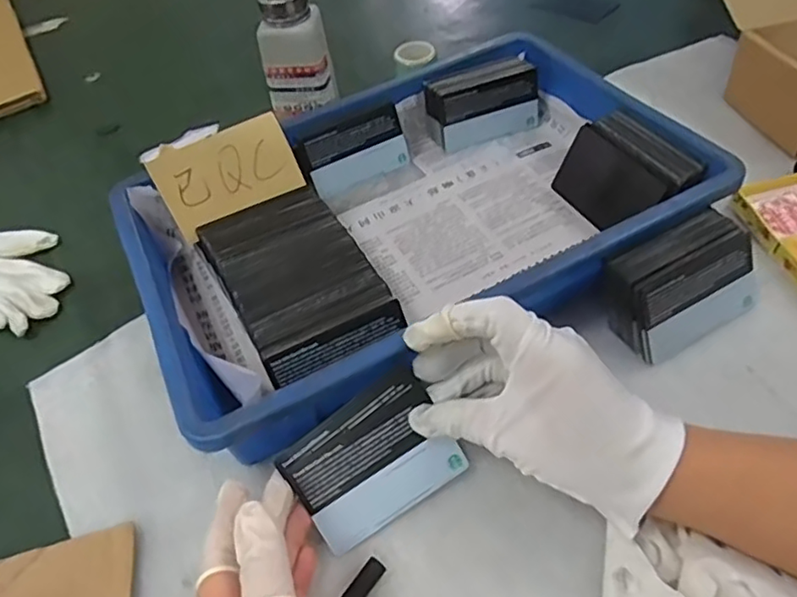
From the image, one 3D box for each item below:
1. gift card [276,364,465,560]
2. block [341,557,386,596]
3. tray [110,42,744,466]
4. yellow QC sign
[{"bbox_3d":[-0.013,0.086,0.325,0.083,0.006,0.065,-34,90,-12],"label":"gift card"},{"bbox_3d":[-0.019,0.143,0.301,0.010,0.004,0.031,29,59,27],"label":"block"},{"bbox_3d":[0.007,-0.059,0.430,0.364,0.074,0.248,-25,52,-14],"label":"tray"},{"bbox_3d":[-0.117,-0.087,0.420,0.092,0.058,0.004,-29,22,-12],"label":"yellow QC sign"}]

